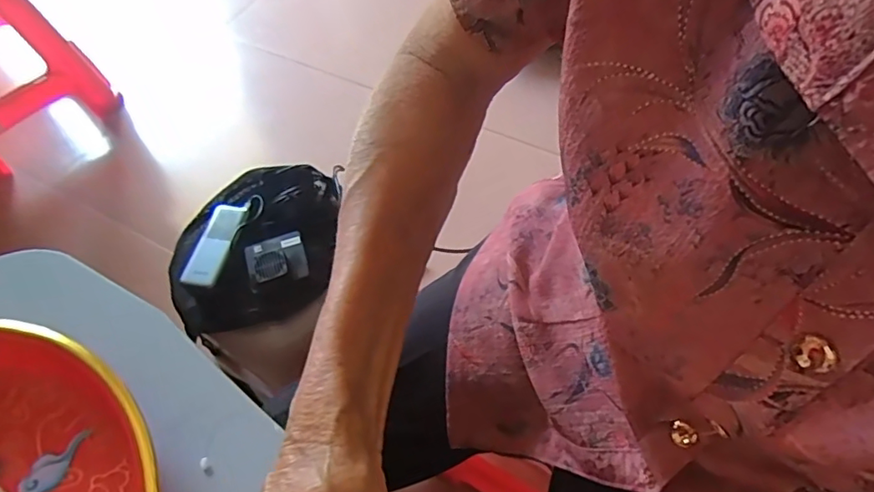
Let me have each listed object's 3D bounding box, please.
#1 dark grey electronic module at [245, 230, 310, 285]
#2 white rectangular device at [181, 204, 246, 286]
[{"bbox_3d":[-0.216,0.016,0.726,0.079,0.024,0.073,-18,59,-7],"label":"dark grey electronic module"},{"bbox_3d":[-0.301,-0.007,0.744,0.046,0.019,0.130,10,60,10],"label":"white rectangular device"}]

